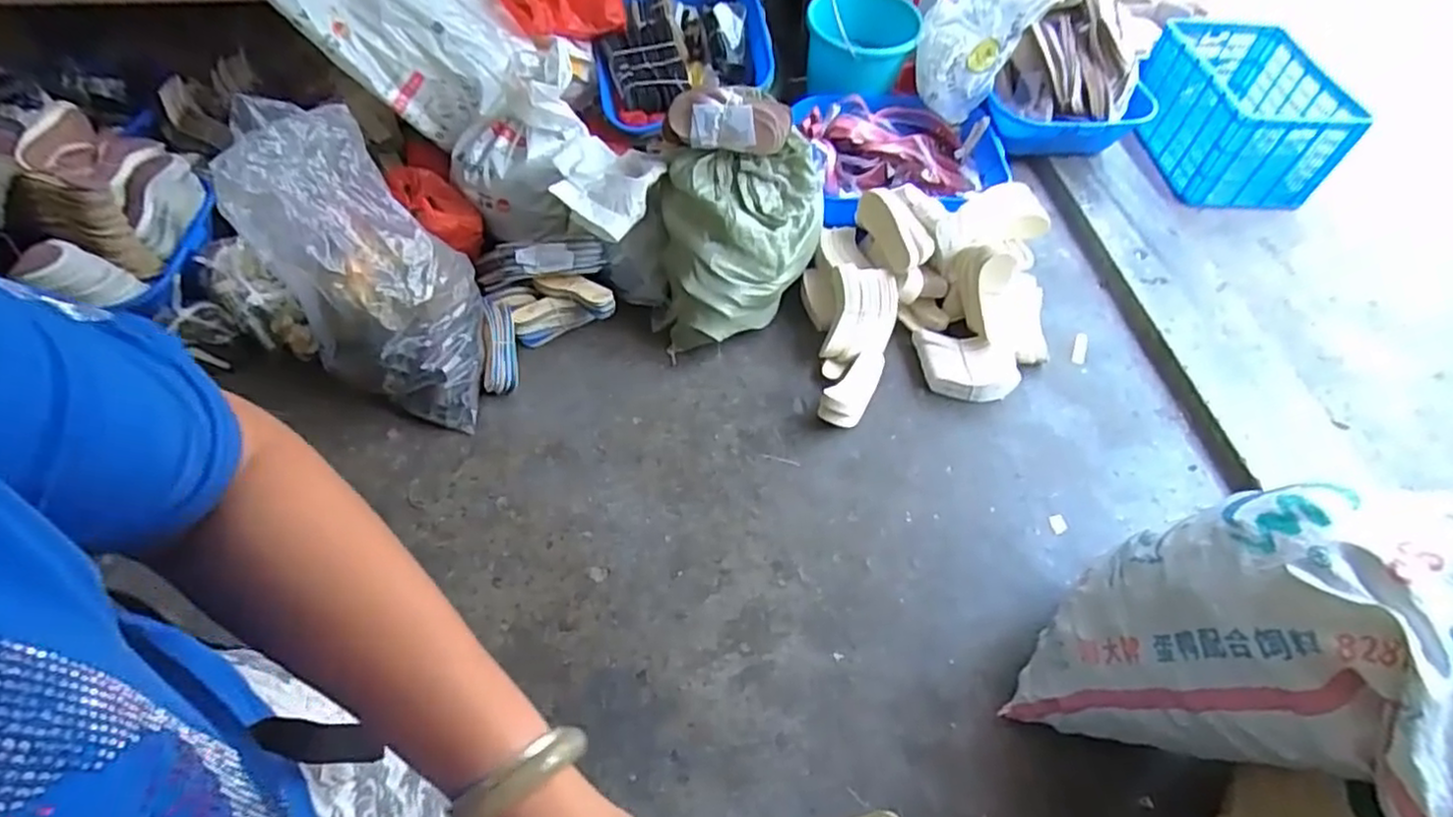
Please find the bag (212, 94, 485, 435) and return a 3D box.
[{"bbox_3d":[-0.737,-0.277,1.465,0.192,0.702,0.330,15,48,47],"label":"bag"}]

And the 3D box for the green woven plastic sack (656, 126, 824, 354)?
[{"bbox_3d":[0.035,-0.393,1.705,0.380,0.369,0.361,3,51,4],"label":"green woven plastic sack"}]

